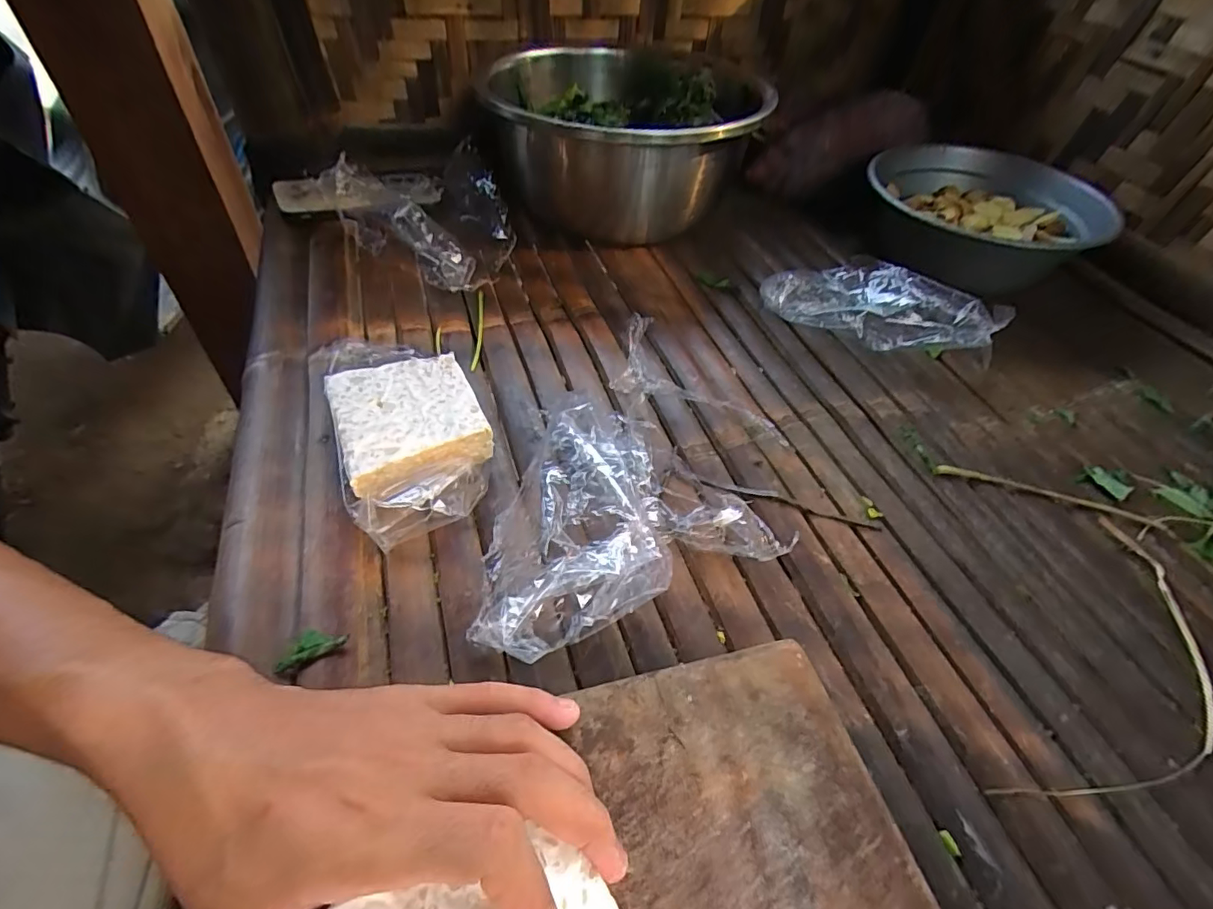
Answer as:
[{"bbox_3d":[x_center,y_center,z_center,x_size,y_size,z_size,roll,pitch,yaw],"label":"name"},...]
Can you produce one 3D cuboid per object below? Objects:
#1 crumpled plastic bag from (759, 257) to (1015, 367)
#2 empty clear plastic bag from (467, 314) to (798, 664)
[{"bbox_3d":[0.251,-0.147,0.497,0.202,0.058,0.081,12,50,5],"label":"crumpled plastic bag"},{"bbox_3d":[0.039,0.016,0.342,0.161,0.052,0.260,20,51,11],"label":"empty clear plastic bag"}]

